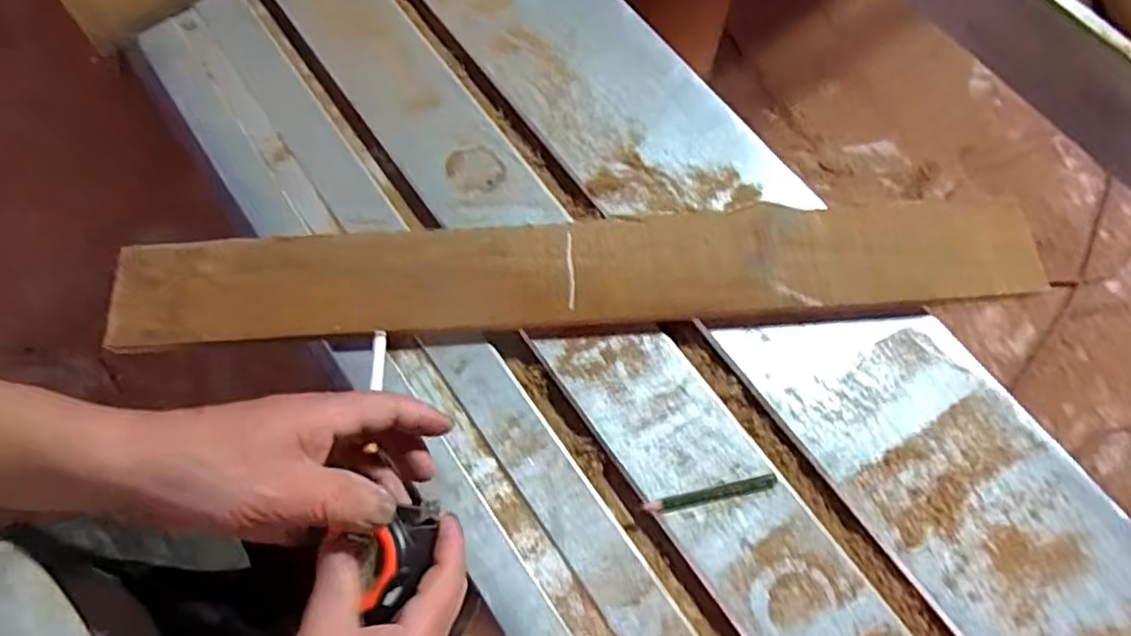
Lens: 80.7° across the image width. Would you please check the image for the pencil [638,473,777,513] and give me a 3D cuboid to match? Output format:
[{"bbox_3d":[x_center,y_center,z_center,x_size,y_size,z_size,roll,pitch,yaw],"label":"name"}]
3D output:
[{"bbox_3d":[0.096,0.119,0.445,0.091,0.004,0.010,-12,70,-2],"label":"pencil"}]

